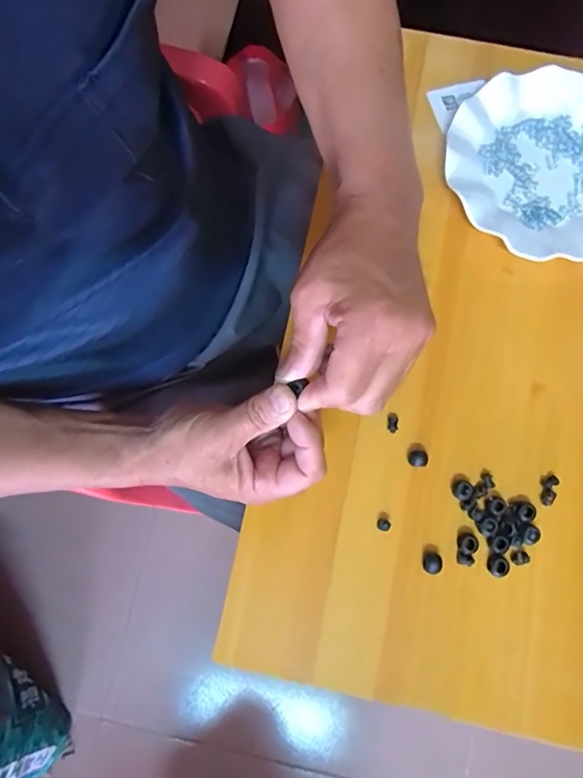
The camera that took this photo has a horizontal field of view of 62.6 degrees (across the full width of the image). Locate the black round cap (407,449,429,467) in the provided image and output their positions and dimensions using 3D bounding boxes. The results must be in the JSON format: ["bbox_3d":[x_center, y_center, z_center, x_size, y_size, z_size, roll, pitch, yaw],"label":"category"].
[{"bbox_3d":[0.100,0.055,0.378,0.014,0.011,0.014,0,78,0],"label":"black round cap"}]

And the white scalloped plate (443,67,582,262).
[{"bbox_3d":[0.228,-0.199,0.428,0.174,0.020,0.180,0,78,0],"label":"white scalloped plate"}]

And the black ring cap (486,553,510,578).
[{"bbox_3d":[0.156,0.134,0.363,0.016,0.009,0.015,0,78,0],"label":"black ring cap"}]

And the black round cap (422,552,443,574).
[{"bbox_3d":[0.107,0.133,0.366,0.014,0.011,0.015,0,78,0],"label":"black round cap"}]

